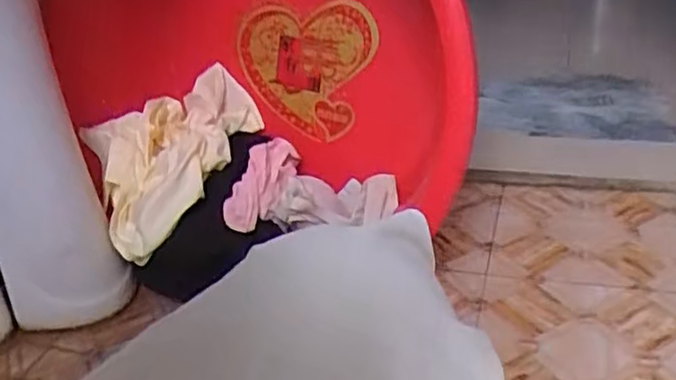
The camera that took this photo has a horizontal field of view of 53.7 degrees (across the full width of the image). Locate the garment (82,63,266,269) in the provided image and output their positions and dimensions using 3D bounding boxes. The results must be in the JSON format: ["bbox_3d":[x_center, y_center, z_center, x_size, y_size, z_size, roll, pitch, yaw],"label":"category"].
[{"bbox_3d":[-0.239,-0.050,1.041,0.271,0.165,0.205,-19,32,-23],"label":"garment"}]

